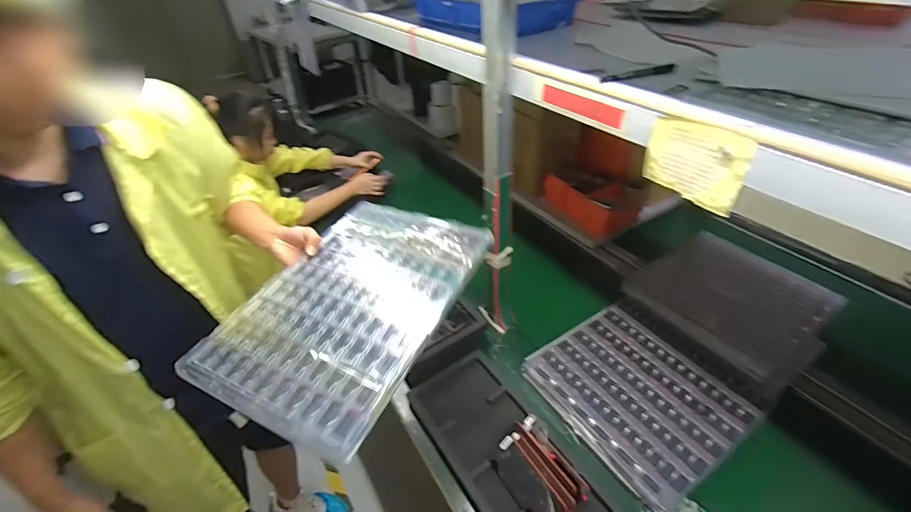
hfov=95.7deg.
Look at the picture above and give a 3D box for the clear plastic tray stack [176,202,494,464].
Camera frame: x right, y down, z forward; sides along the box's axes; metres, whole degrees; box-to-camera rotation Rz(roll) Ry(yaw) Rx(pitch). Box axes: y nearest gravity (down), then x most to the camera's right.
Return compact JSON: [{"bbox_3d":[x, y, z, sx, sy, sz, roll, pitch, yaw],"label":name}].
[{"bbox_3d":[-0.166,0.060,0.678,0.316,0.030,0.445,15,43,22],"label":"clear plastic tray stack"}]

